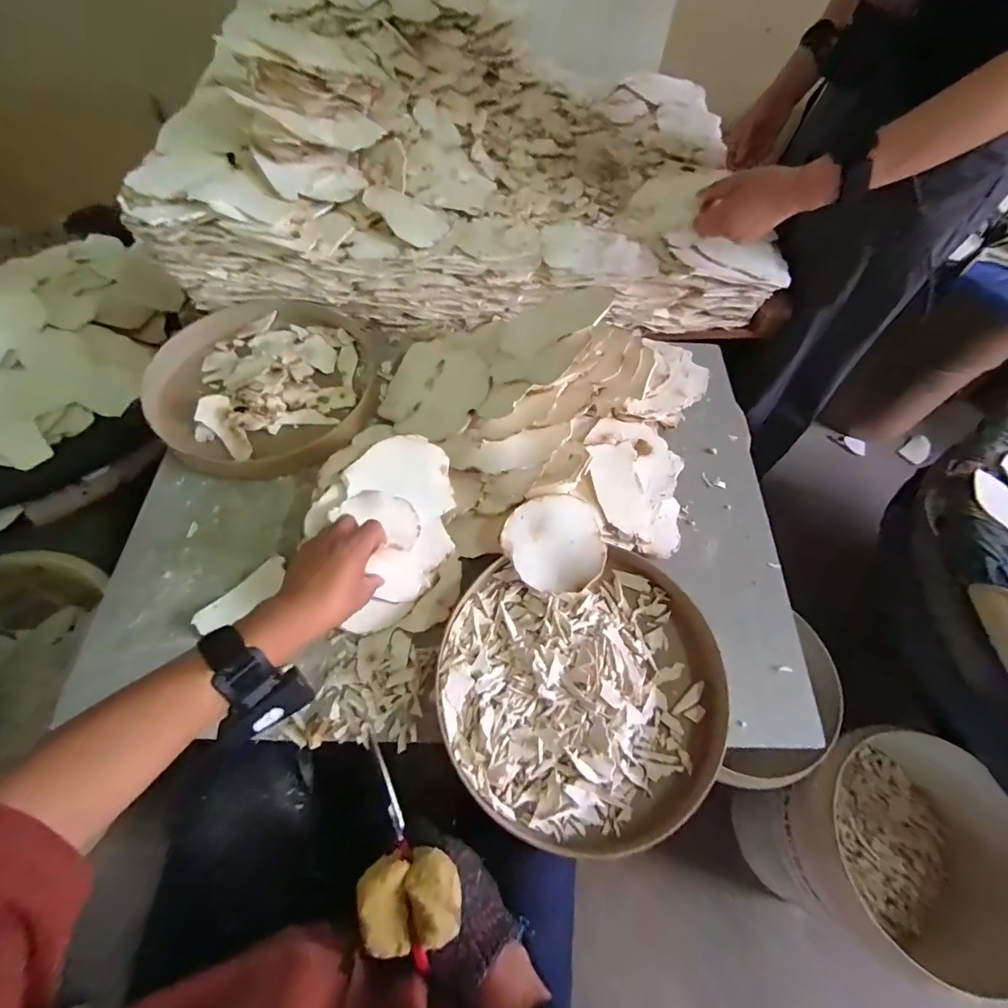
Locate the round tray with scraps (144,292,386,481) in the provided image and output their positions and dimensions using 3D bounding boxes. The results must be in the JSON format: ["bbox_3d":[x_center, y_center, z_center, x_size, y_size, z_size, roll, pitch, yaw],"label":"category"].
[{"bbox_3d":[-0.340,-0.179,0.699,0.317,0.048,0.325,1,61,-1],"label":"round tray with scraps"}]

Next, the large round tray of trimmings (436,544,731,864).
[{"bbox_3d":[0.085,0.206,0.515,0.297,0.043,0.286,1,61,-1],"label":"large round tray of trimmings"}]

